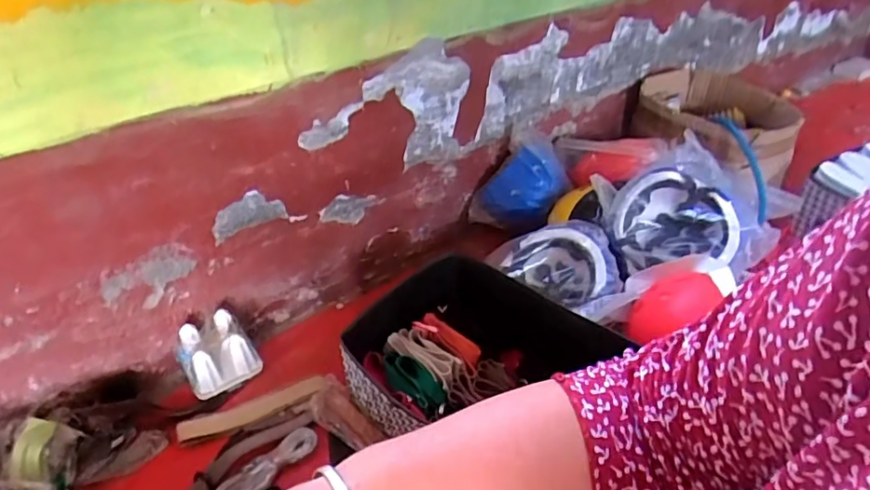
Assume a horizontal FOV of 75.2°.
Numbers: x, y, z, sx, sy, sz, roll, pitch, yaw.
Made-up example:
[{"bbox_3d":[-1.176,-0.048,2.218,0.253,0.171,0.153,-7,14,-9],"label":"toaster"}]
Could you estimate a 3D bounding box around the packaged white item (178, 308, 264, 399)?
[{"bbox_3d":[-0.396,0.201,1.035,0.123,0.124,0.091,-26,43,-28],"label":"packaged white item"}]

